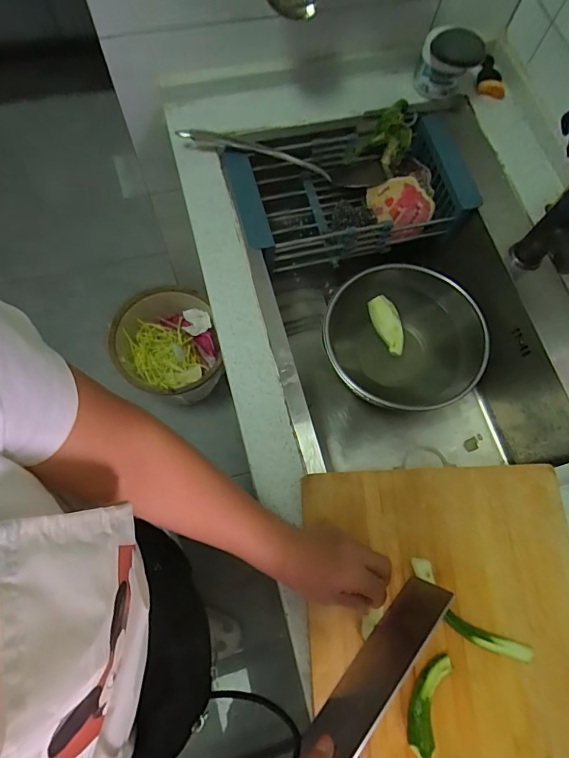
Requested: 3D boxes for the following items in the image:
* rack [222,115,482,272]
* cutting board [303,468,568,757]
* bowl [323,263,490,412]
[{"bbox_3d":[0.108,-0.309,0.737,0.380,0.100,0.205,-14,73,-8],"label":"rack"},{"bbox_3d":[0.188,0.324,0.450,0.308,0.032,0.445,-2,71,-3],"label":"cutting board"},{"bbox_3d":[0.190,-0.059,0.728,0.237,0.100,0.239,1,72,-3],"label":"bowl"}]

